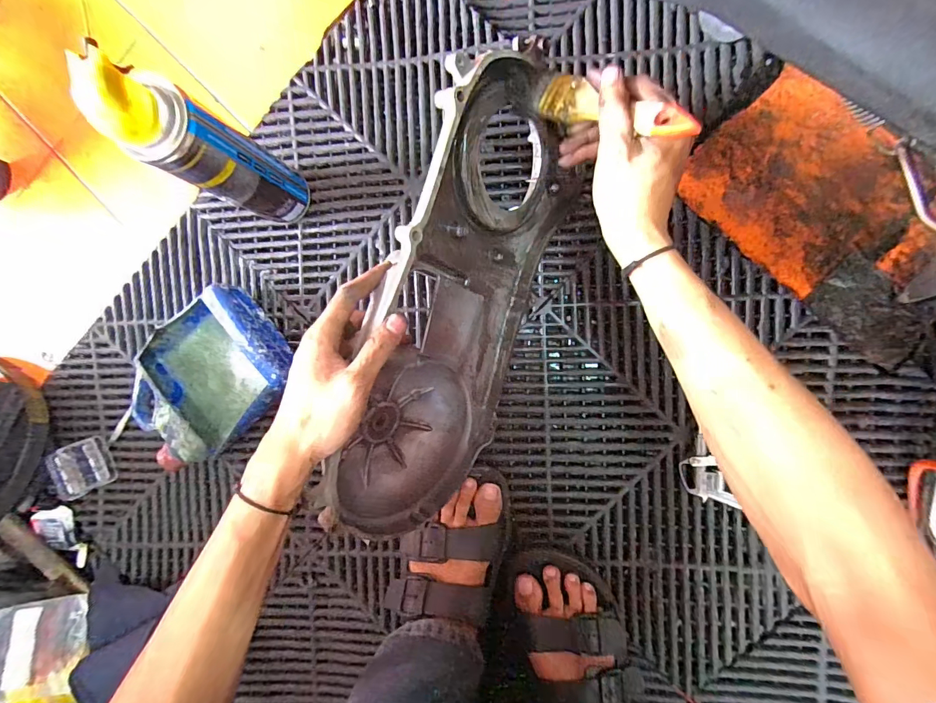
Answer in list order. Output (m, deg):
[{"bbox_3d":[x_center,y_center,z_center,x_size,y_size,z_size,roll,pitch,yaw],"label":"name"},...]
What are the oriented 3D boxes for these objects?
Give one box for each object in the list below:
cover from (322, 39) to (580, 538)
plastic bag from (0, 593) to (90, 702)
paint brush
[{"bbox_3d":[-0.022,-0.034,0.418,0.082,0.203,0.467,21,96,37],"label":"cover"},{"bbox_3d":[-0.529,0.369,0.512,0.129,0.017,0.117,-11,74,2],"label":"plastic bag"},{"bbox_3d":[0.113,-0.188,0.327,0.136,0.014,0.032,37,96,35],"label":"paint brush"}]

